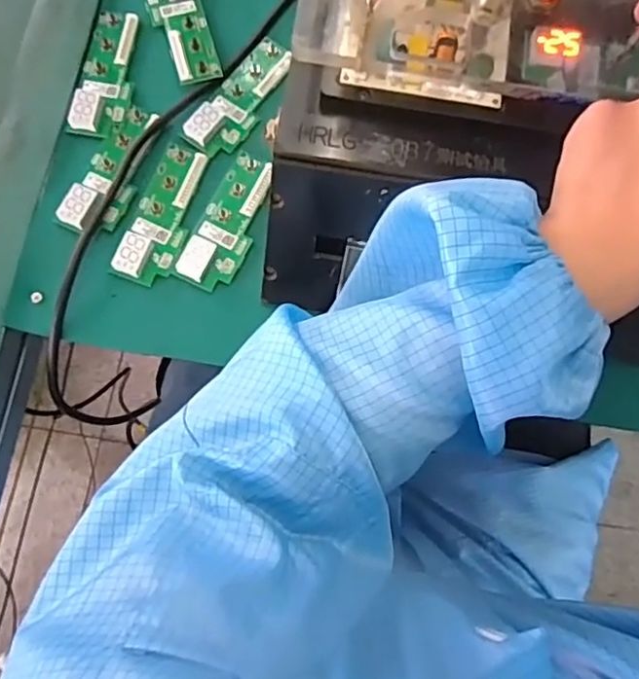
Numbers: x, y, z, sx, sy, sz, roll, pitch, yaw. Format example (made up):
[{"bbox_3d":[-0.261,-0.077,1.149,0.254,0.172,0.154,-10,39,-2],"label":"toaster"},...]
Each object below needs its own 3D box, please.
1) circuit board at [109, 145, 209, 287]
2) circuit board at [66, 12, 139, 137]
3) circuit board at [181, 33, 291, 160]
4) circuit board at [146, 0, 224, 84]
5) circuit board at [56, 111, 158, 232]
[{"bbox_3d":[-0.103,-0.084,0.410,0.036,0.009,0.099,16,76,4],"label":"circuit board"},{"bbox_3d":[-0.148,-0.188,0.434,0.034,0.009,0.100,7,75,1],"label":"circuit board"},{"bbox_3d":[-0.053,-0.170,0.438,0.036,0.008,0.102,36,78,8],"label":"circuit board"},{"bbox_3d":[-0.099,-0.226,0.447,0.037,0.008,0.099,-19,76,-5],"label":"circuit board"},{"bbox_3d":[-0.137,-0.114,0.415,0.035,0.010,0.098,20,76,5],"label":"circuit board"}]

